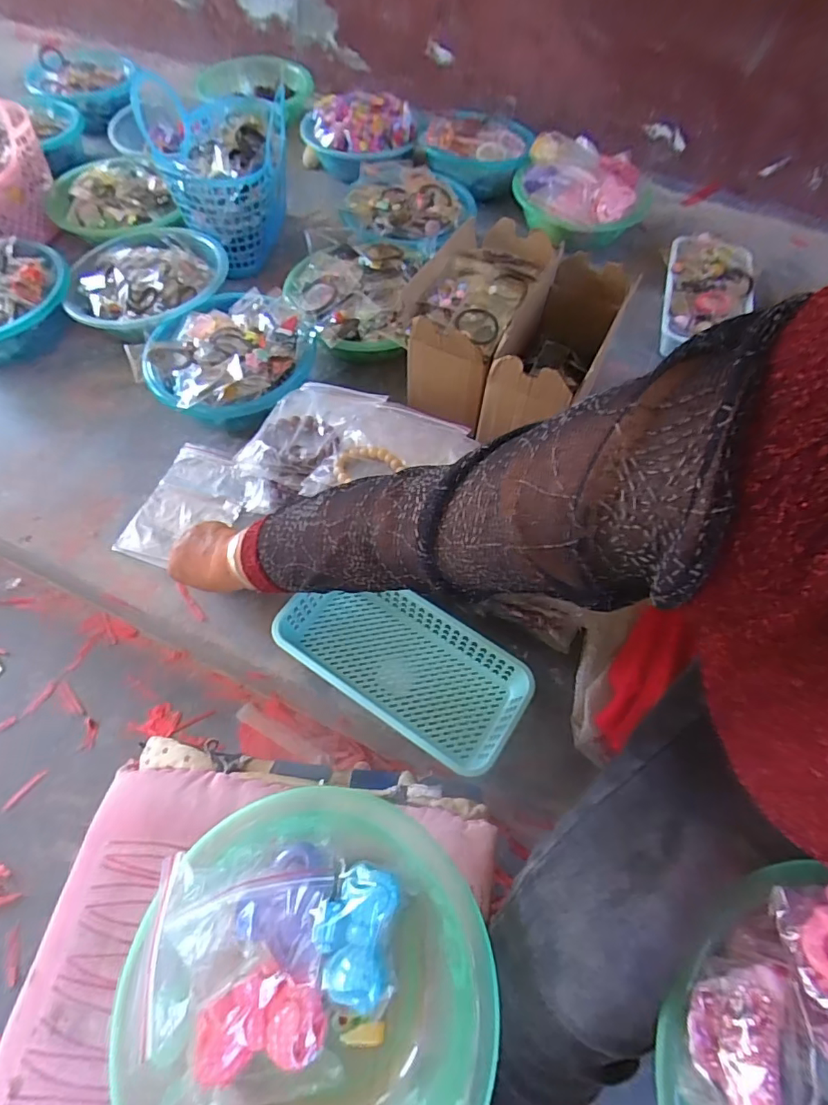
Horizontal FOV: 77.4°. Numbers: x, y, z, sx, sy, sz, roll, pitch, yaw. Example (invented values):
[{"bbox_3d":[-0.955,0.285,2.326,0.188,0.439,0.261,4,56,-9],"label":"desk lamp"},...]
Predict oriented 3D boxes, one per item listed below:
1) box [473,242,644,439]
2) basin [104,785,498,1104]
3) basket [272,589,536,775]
[{"bbox_3d":[0.177,-0.253,0.642,0.097,0.131,0.223,26,64,11],"label":"box"},{"bbox_3d":[-0.072,0.294,0.348,0.222,0.076,0.241,1,61,-2],"label":"basin"},{"bbox_3d":[-0.013,0.117,0.561,0.267,0.047,0.122,30,64,14],"label":"basket"}]

